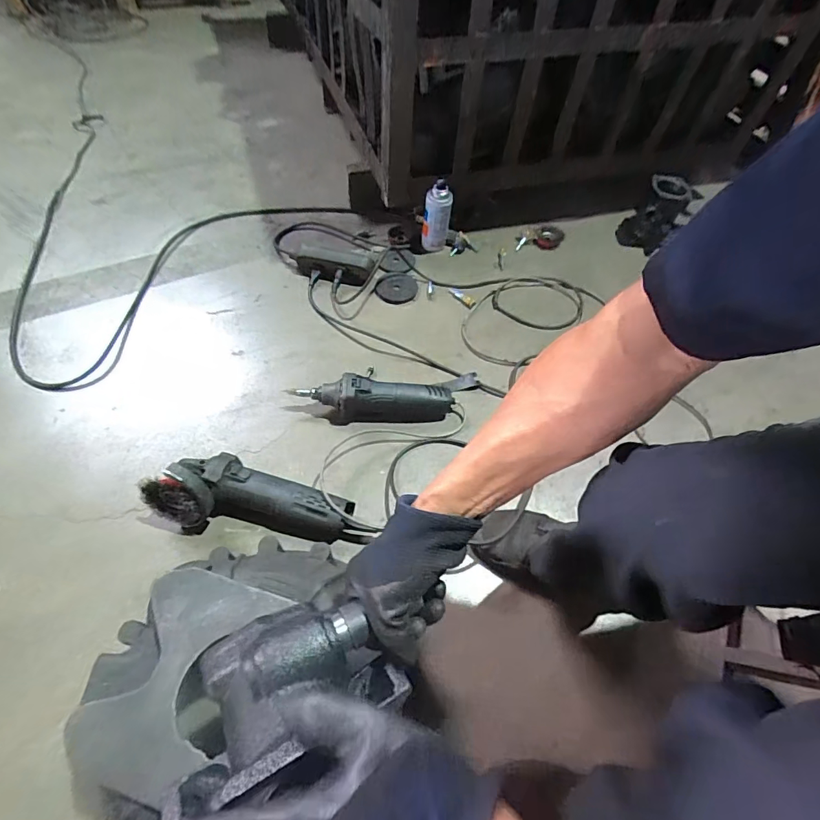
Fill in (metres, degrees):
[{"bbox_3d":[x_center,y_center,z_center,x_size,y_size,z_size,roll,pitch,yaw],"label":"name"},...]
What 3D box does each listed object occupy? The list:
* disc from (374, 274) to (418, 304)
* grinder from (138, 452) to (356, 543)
[{"bbox_3d":[-0.032,-0.276,1.015,0.094,0.007,0.094,2,55,-2],"label":"disc"},{"bbox_3d":[-0.236,0.132,0.664,0.292,0.100,0.112,13,56,6],"label":"grinder"}]

